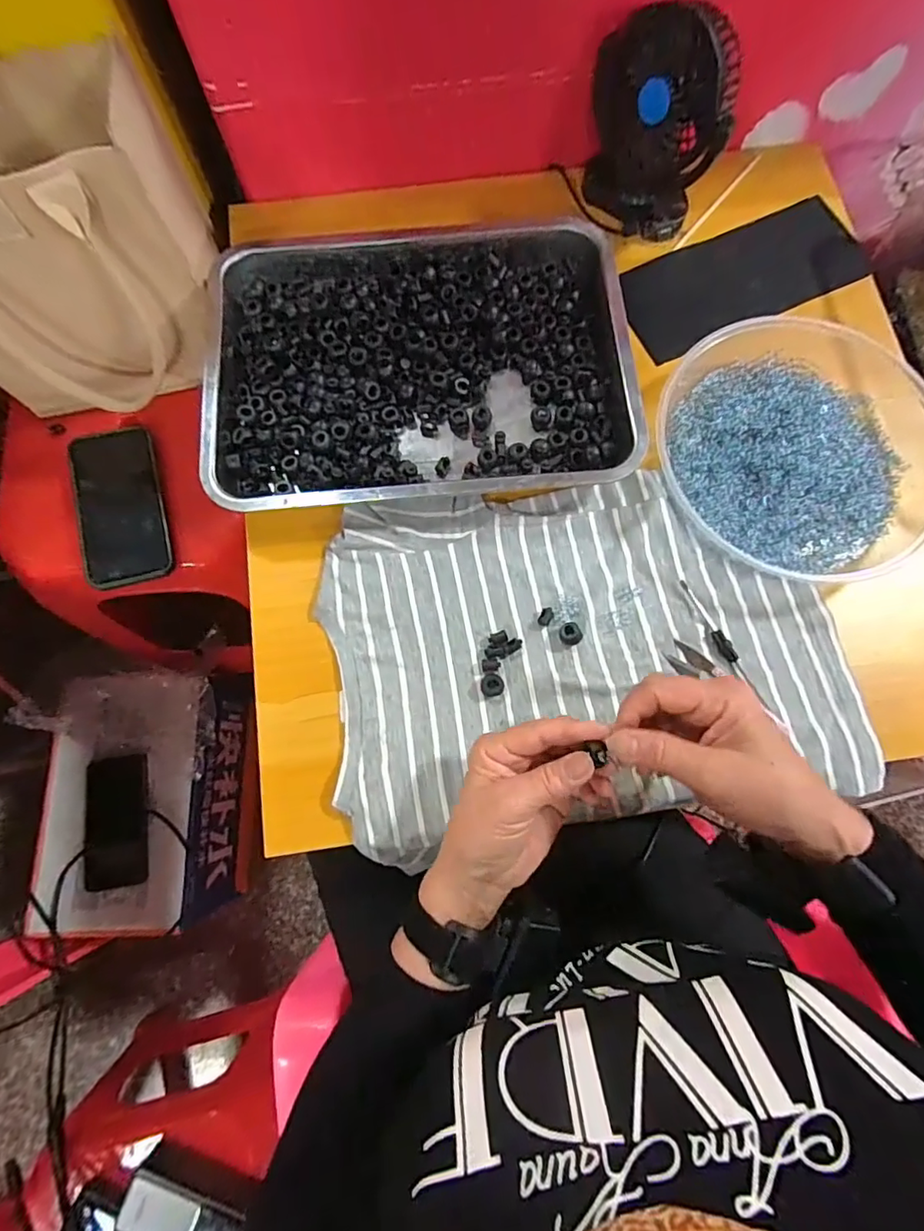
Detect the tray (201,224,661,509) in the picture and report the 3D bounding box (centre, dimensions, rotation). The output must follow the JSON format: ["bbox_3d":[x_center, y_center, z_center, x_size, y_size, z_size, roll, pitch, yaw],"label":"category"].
[{"bbox_3d":[-0.037,-0.224,0.458,0.337,0.039,0.273,-3,76,0],"label":"tray"}]

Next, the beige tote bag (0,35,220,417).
[{"bbox_3d":[-0.338,-0.299,0.431,0.229,0.232,0.171,-15,77,-3],"label":"beige tote bag"}]

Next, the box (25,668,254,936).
[{"bbox_3d":[-0.450,0.260,0.798,0.221,0.179,0.335,-1,76,0],"label":"box"}]

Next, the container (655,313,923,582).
[{"bbox_3d":[0.271,-0.146,0.444,0.234,0.040,0.236,0,76,0],"label":"container"}]

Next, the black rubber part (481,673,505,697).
[{"bbox_3d":[0.023,0.053,0.411,0.017,0.011,0.017,0,76,0],"label":"black rubber part"}]

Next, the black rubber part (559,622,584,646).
[{"bbox_3d":[0.083,0.015,0.418,0.016,0.011,0.017,0,76,0],"label":"black rubber part"}]

